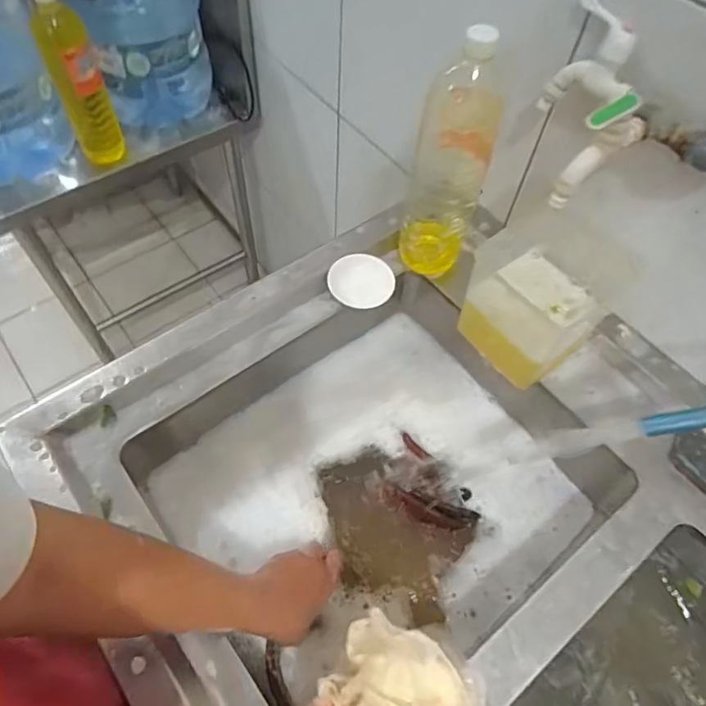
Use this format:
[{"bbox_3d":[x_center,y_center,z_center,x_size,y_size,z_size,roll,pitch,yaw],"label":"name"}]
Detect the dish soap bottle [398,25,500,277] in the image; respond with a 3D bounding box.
[{"bbox_3d":[0.117,-0.225,0.660,0.085,0.311,0.074,13,59,4],"label":"dish soap bottle"}]

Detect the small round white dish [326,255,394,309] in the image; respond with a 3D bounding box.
[{"bbox_3d":[0.011,-0.097,0.747,0.091,0.023,0.083,1,59,-2],"label":"small round white dish"}]

